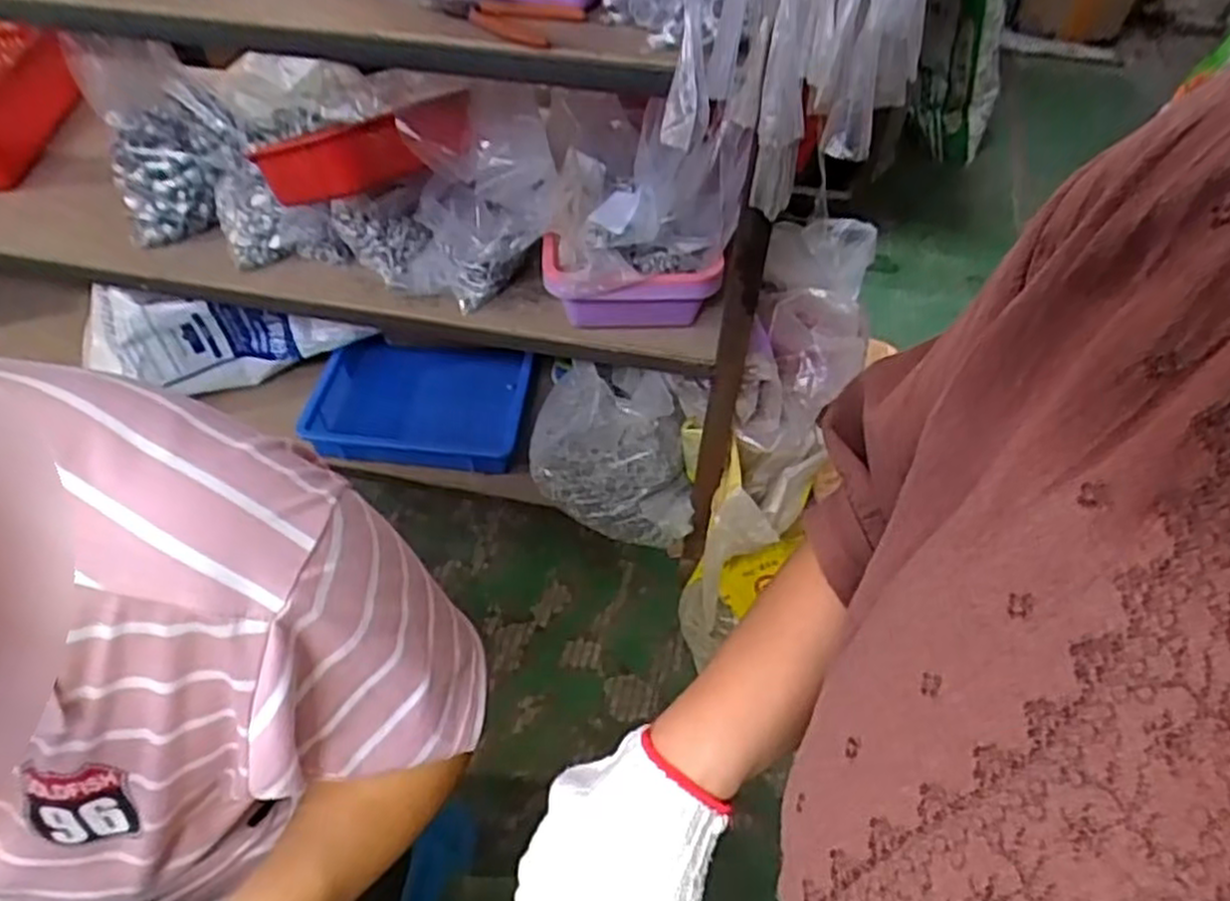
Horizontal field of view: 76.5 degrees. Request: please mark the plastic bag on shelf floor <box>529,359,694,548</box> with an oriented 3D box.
[{"bbox_3d":[-0.001,0.007,1.212,0.253,0.284,0.117,11,51,8],"label":"plastic bag on shelf floor"}]

